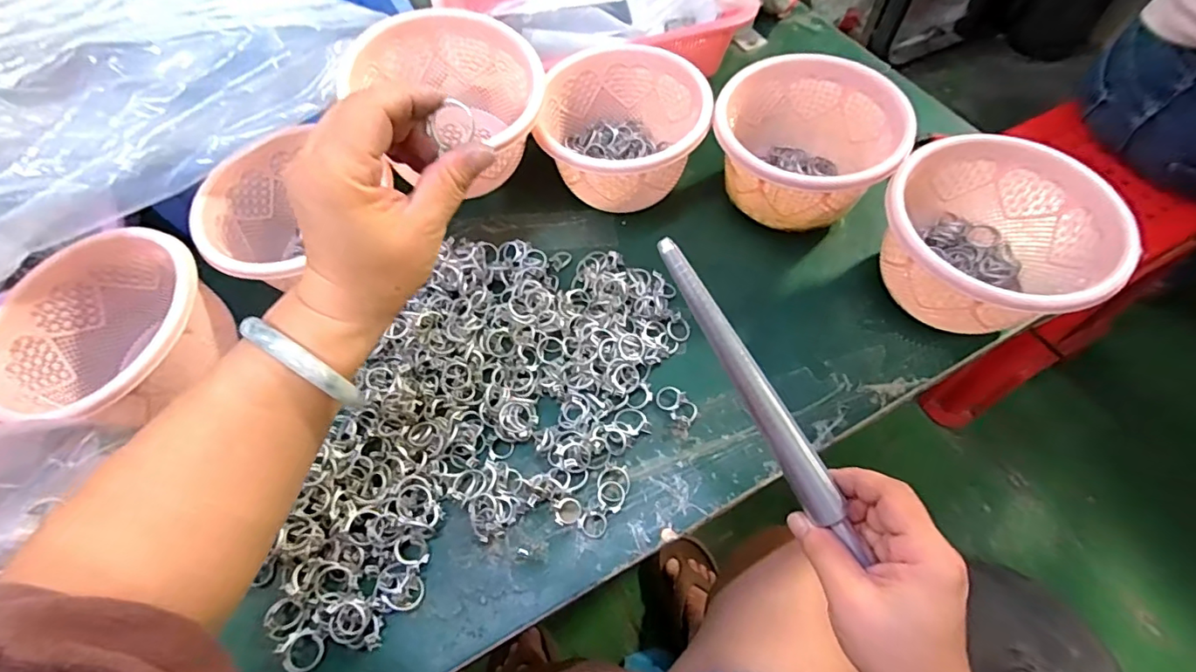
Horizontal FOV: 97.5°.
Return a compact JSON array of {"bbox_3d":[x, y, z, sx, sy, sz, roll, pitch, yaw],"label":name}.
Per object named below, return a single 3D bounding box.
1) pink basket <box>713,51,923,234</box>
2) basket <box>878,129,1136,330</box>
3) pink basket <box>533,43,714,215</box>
[{"bbox_3d":[0.171,-0.159,0.442,0.144,0.076,0.129,17,63,12],"label":"pink basket"},{"bbox_3d":[0.280,-0.066,0.390,0.126,0.093,0.141,-36,65,-16],"label":"basket"},{"bbox_3d":[0.024,-0.180,0.469,0.137,0.080,0.132,4,61,5],"label":"pink basket"}]

